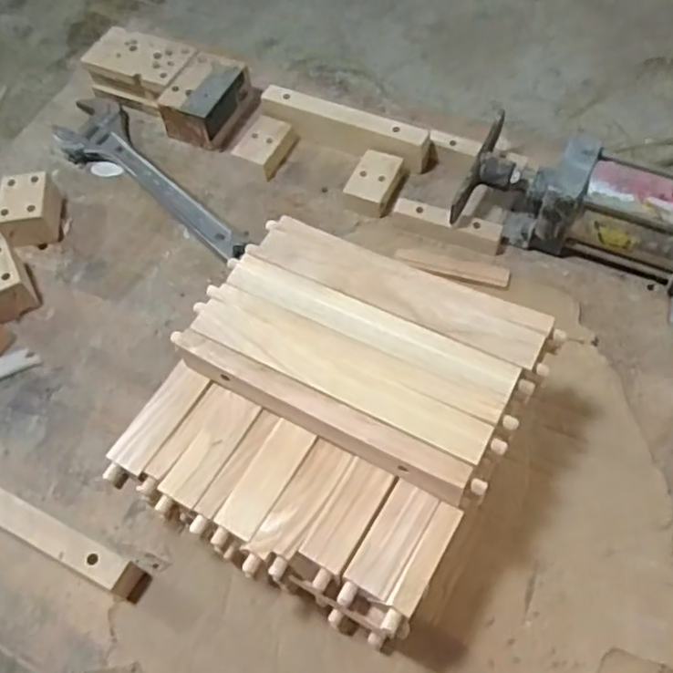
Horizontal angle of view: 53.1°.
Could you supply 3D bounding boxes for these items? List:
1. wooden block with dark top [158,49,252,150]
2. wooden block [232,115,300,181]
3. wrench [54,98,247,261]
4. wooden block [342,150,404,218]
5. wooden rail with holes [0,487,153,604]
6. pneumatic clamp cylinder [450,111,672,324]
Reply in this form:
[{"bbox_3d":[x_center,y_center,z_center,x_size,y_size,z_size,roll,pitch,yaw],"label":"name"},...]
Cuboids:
[{"bbox_3d":[-0.169,-0.309,0.879,0.082,0.055,0.111,22,61,16],"label":"wooden block with dark top"},{"bbox_3d":[-0.090,-0.241,0.856,0.060,0.034,0.077,21,61,16],"label":"wooden block"},{"bbox_3d":[-0.243,-0.189,0.836,0.091,0.028,0.336,-35,63,-17],"label":"wrench"},{"bbox_3d":[0.045,-0.183,0.811,0.052,0.031,0.077,19,60,15],"label":"wooden block"},{"bbox_3d":[-0.271,0.168,0.601,0.227,0.050,0.027,22,61,17],"label":"wooden rail with holes"},{"bbox_3d":[0.292,-0.132,0.725,0.310,0.106,0.130,23,62,17],"label":"pneumatic clamp cylinder"}]

